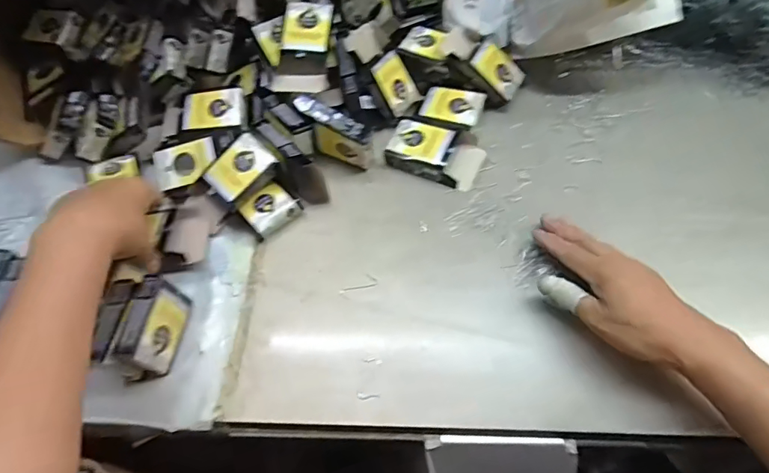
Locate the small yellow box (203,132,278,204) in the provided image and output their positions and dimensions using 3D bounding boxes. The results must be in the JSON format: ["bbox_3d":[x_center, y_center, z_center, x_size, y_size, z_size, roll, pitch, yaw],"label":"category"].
[{"bbox_3d":[-0.146,-0.067,0.494,0.051,0.020,0.063,44,79,10],"label":"small yellow box"}]

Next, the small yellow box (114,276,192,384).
[{"bbox_3d":[-0.201,0.079,0.418,0.029,0.058,0.081,5,60,7],"label":"small yellow box"}]

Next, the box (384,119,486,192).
[{"bbox_3d":[0.054,-0.091,0.518,0.100,0.029,0.057,22,64,16],"label":"box"}]

